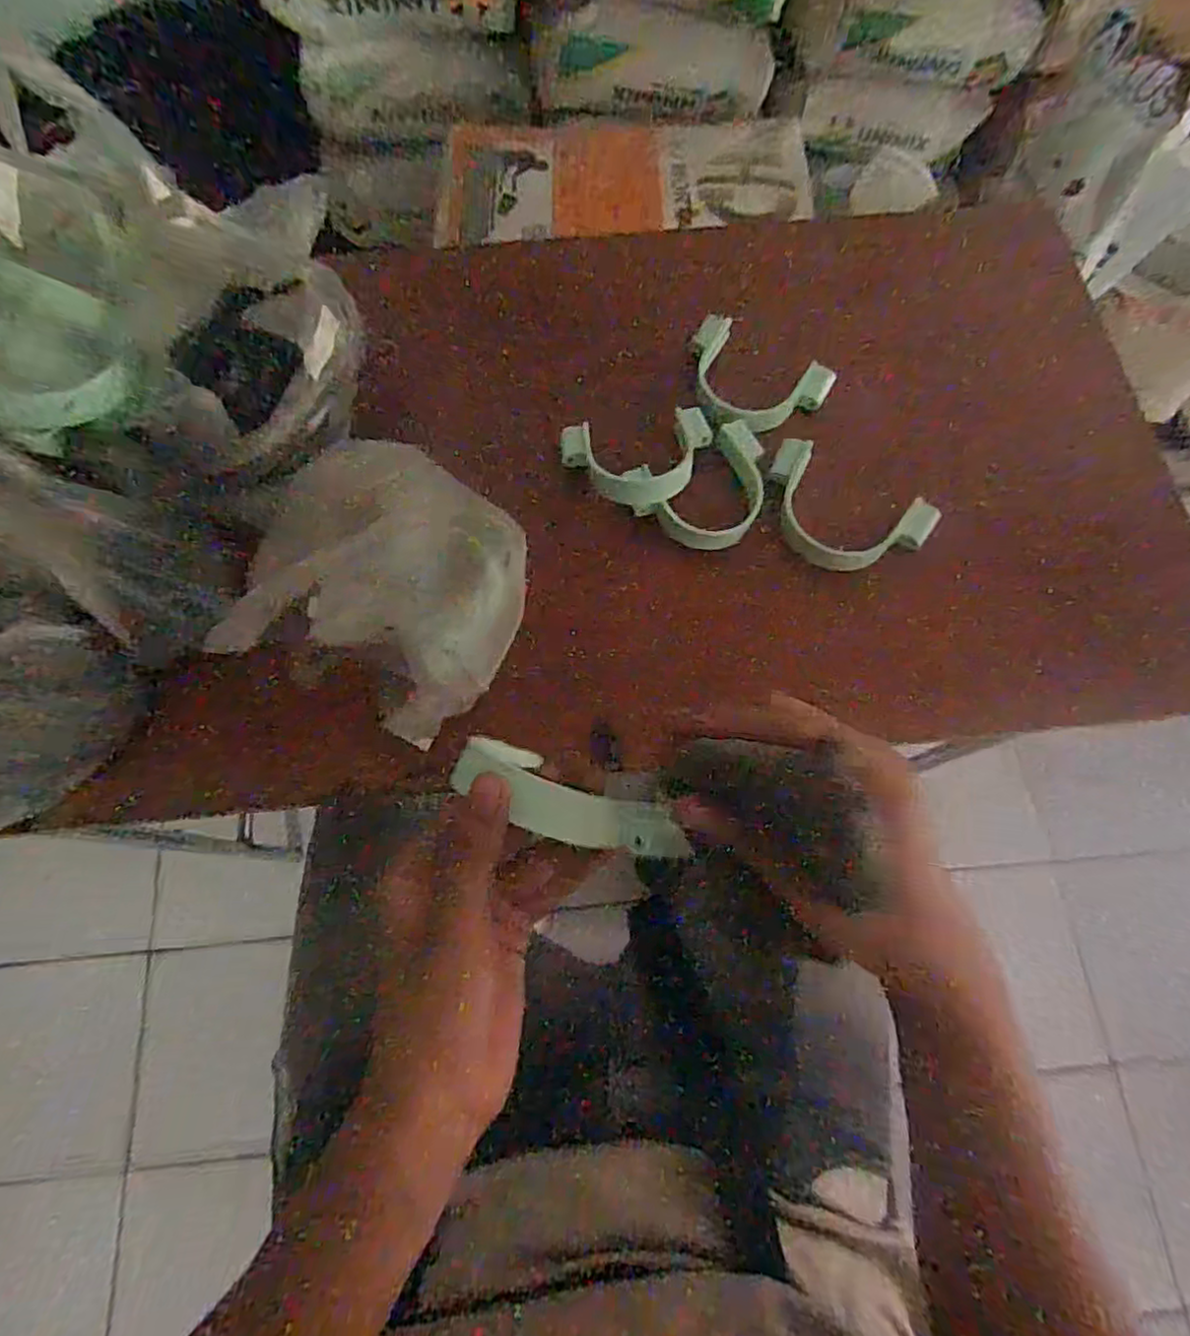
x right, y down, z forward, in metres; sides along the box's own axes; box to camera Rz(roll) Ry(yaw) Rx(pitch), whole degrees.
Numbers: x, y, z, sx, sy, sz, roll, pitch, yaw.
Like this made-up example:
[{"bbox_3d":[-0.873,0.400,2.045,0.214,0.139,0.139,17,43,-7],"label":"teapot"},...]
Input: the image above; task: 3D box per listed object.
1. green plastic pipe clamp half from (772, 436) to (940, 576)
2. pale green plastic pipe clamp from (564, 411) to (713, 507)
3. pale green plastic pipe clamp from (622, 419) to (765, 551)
[{"bbox_3d":[0.181,-0.111,0.492,0.124,0.022,0.075,29,73,9],"label":"green plastic pipe clamp half"},{"bbox_3d":[0.031,-0.158,0.499,0.110,0.017,0.069,-2,71,-1],"label":"pale green plastic pipe clamp"},{"bbox_3d":[0.085,-0.132,0.499,0.112,0.019,0.081,-29,74,-9],"label":"pale green plastic pipe clamp"}]

